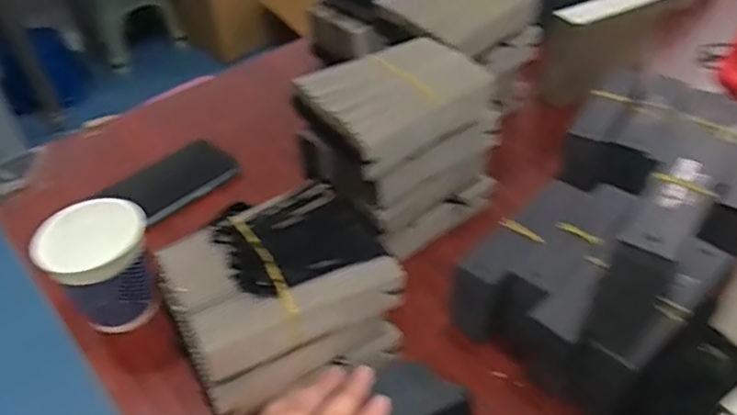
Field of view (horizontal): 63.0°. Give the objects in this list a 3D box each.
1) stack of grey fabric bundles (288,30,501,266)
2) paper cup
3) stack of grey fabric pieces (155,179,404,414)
[{"bbox_3d":[0.027,-0.049,0.511,0.145,0.138,0.099,-28,47,-24],"label":"stack of grey fabric bundles"},{"bbox_3d":[-0.202,0.048,0.463,0.075,0.088,0.068,-29,47,-24],"label":"paper cup"},{"bbox_3d":[-0.058,0.061,0.406,0.136,0.092,0.102,-21,43,-20],"label":"stack of grey fabric pieces"}]

